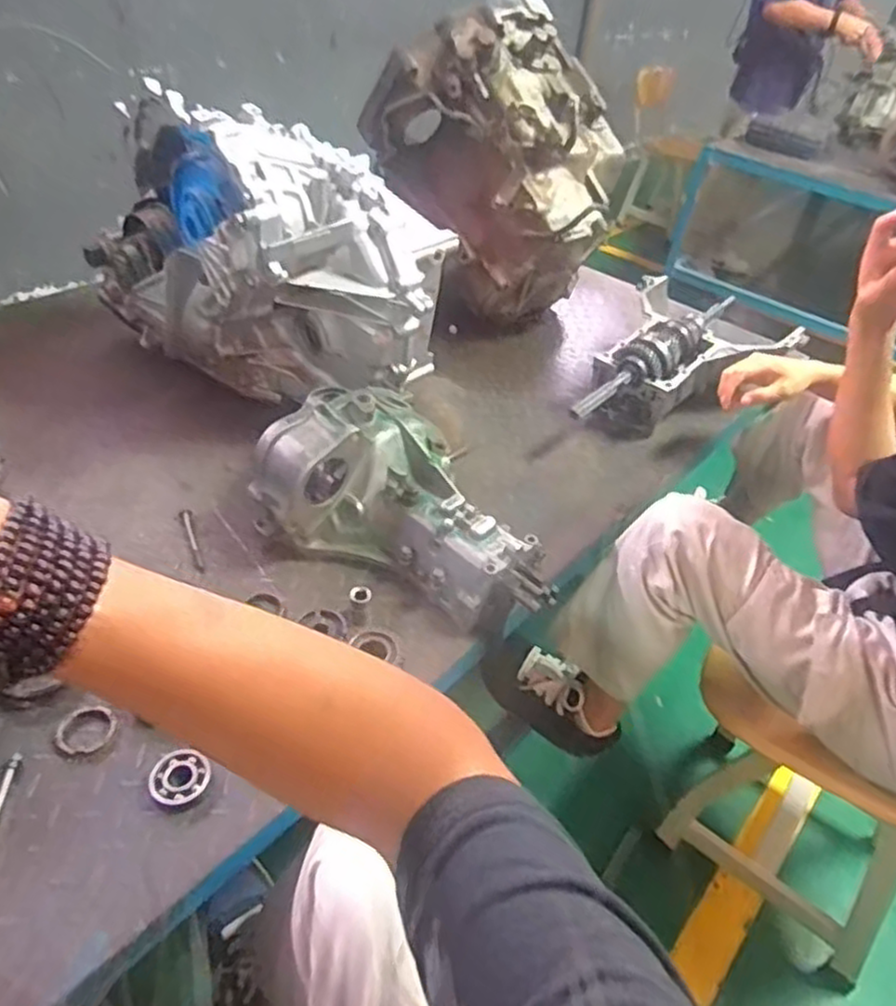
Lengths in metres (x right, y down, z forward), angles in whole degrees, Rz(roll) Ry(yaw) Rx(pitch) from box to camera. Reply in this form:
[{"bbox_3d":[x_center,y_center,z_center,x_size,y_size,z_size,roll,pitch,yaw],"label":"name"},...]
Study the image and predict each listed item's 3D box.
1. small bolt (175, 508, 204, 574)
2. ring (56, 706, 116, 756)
[{"bbox_3d":[-0.319,0.043,0.882,0.019,0.016,0.110,-16,46,-23],"label":"small bolt"},{"bbox_3d":[-0.348,0.218,0.678,0.050,0.007,0.048,4,41,-3],"label":"ring"}]

